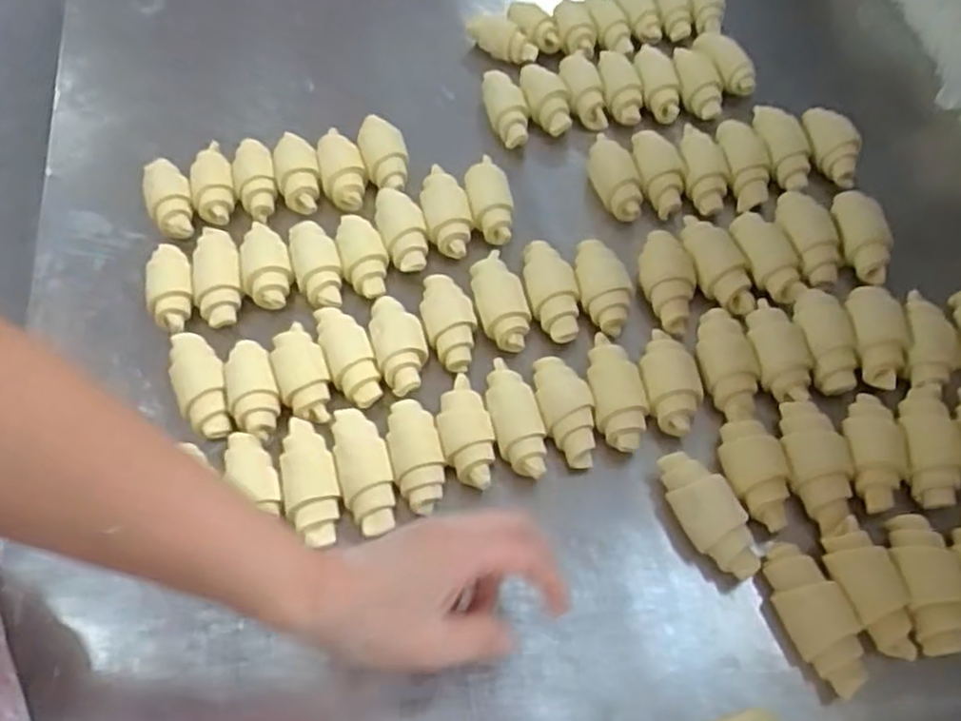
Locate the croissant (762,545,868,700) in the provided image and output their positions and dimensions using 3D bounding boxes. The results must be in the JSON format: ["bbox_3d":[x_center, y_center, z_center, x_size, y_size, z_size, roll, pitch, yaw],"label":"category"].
[{"bbox_3d":[0.188,0.145,0.430,0.032,0.028,0.080,-21,62,-7],"label":"croissant"}]

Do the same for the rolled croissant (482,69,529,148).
[{"bbox_3d":[0.021,-0.215,0.644,0.029,0.028,0.081,-11,62,-2],"label":"rolled croissant"}]

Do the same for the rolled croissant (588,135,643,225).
[{"bbox_3d":[0.105,-0.147,0.602,0.029,0.030,0.080,-11,62,-2],"label":"rolled croissant"}]

